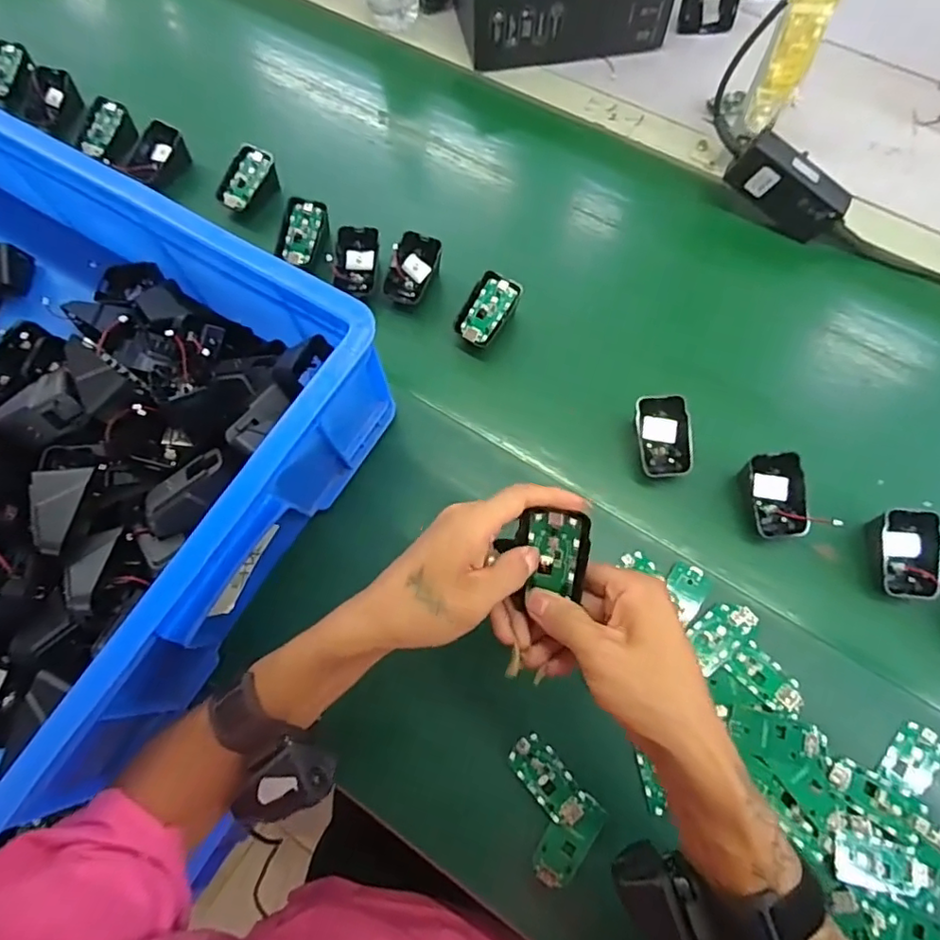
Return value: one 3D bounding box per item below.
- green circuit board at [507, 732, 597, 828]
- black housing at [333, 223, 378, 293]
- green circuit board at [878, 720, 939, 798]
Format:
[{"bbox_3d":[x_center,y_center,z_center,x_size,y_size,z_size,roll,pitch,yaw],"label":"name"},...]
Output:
[{"bbox_3d":[0.059,0.231,0.431,0.033,0.006,0.067,-39,74,-12],"label":"green circuit board"},{"bbox_3d":[-0.114,-0.208,0.579,0.042,0.030,0.060,6,70,4],"label":"black housing"},{"bbox_3d":[0.323,0.209,0.420,0.051,0.005,0.031,-43,74,-13],"label":"green circuit board"}]

